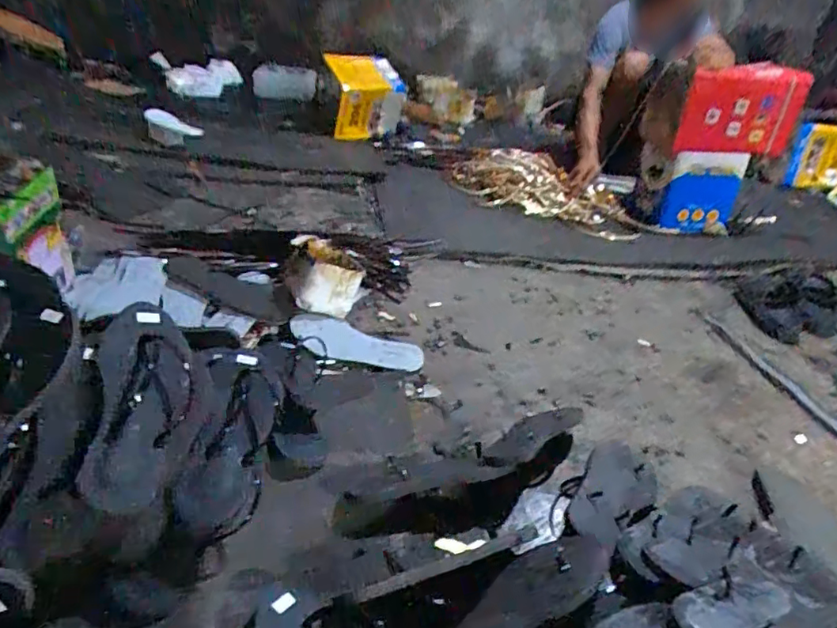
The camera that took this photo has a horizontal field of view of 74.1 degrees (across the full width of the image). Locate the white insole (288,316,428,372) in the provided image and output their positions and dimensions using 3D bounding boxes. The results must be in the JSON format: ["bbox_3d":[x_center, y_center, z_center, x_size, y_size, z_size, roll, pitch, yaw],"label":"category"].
[{"bbox_3d":[-0.107,0.046,0.991,0.232,0.021,0.112,13,36,-12],"label":"white insole"}]

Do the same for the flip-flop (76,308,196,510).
[{"bbox_3d":[-0.314,0.101,0.627,0.097,0.036,0.230,0,66,-9],"label":"flip-flop"}]

